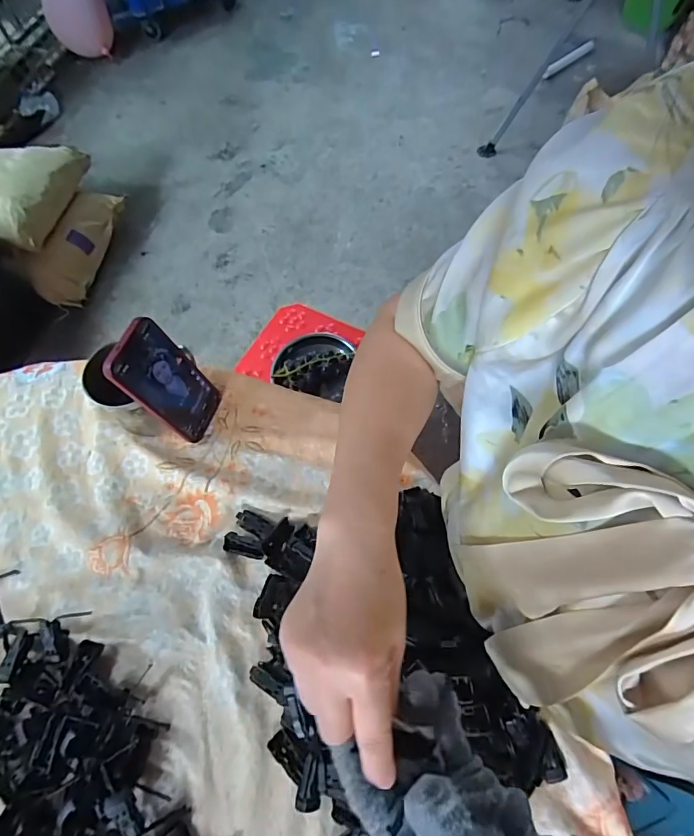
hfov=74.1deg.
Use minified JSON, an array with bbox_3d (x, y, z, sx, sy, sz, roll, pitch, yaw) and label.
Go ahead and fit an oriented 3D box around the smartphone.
[{"bbox_3d":[-0.201,-0.038,0.525,0.008,0.160,0.078,9,63,23],"label":"smartphone"}]

